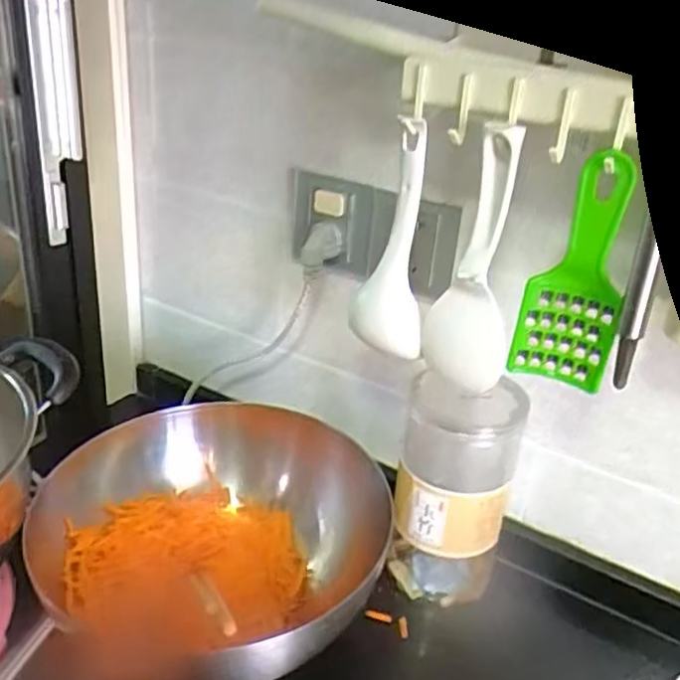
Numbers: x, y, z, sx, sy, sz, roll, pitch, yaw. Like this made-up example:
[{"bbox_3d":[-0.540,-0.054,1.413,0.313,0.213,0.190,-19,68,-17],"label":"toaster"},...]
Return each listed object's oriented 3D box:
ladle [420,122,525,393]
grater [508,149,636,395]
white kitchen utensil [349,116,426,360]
[{"bbox_3d":[0.096,-0.050,0.491,0.049,0.195,0.044,2,28,-7],"label":"ladle"},{"bbox_3d":[0.161,-0.043,0.466,0.064,0.161,0.014,17,29,21],"label":"grater"},{"bbox_3d":[0.042,-0.072,0.525,0.049,0.181,0.029,0,28,-11],"label":"white kitchen utensil"}]

